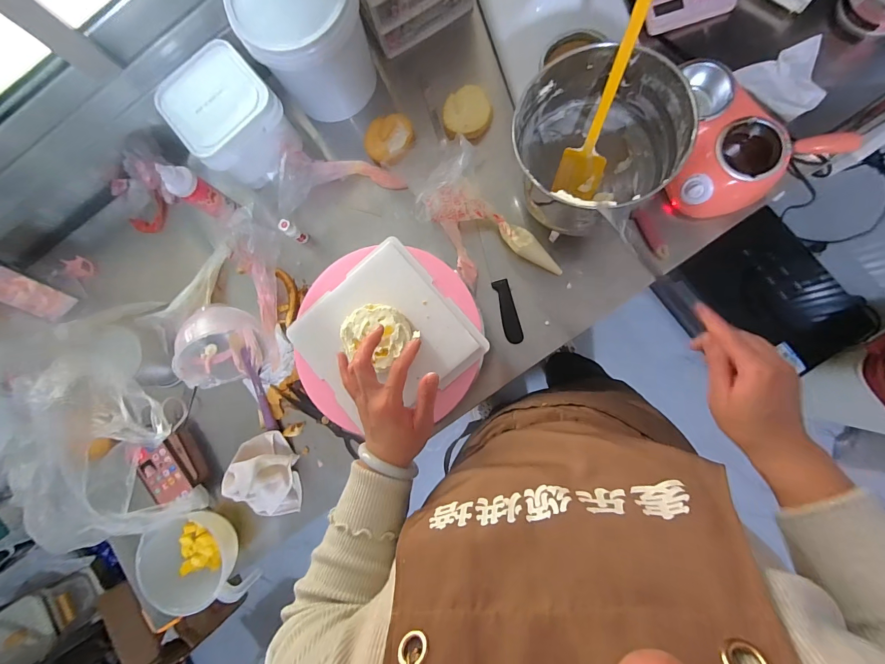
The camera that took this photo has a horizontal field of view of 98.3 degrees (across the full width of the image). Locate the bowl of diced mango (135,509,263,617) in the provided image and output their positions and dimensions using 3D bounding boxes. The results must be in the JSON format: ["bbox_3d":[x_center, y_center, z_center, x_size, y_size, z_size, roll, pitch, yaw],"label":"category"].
[{"bbox_3d":[-0.430,0.395,0.679,0.167,0.092,0.152,-4,85,7],"label":"bowl of diced mango"}]

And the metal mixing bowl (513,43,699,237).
[{"bbox_3d":[0.214,-0.275,0.581,0.208,0.176,0.191,-1,85,7],"label":"metal mixing bowl"}]

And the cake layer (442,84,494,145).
[{"bbox_3d":[0.048,-0.407,0.726,0.091,0.050,0.100,-1,85,7],"label":"cake layer"}]

